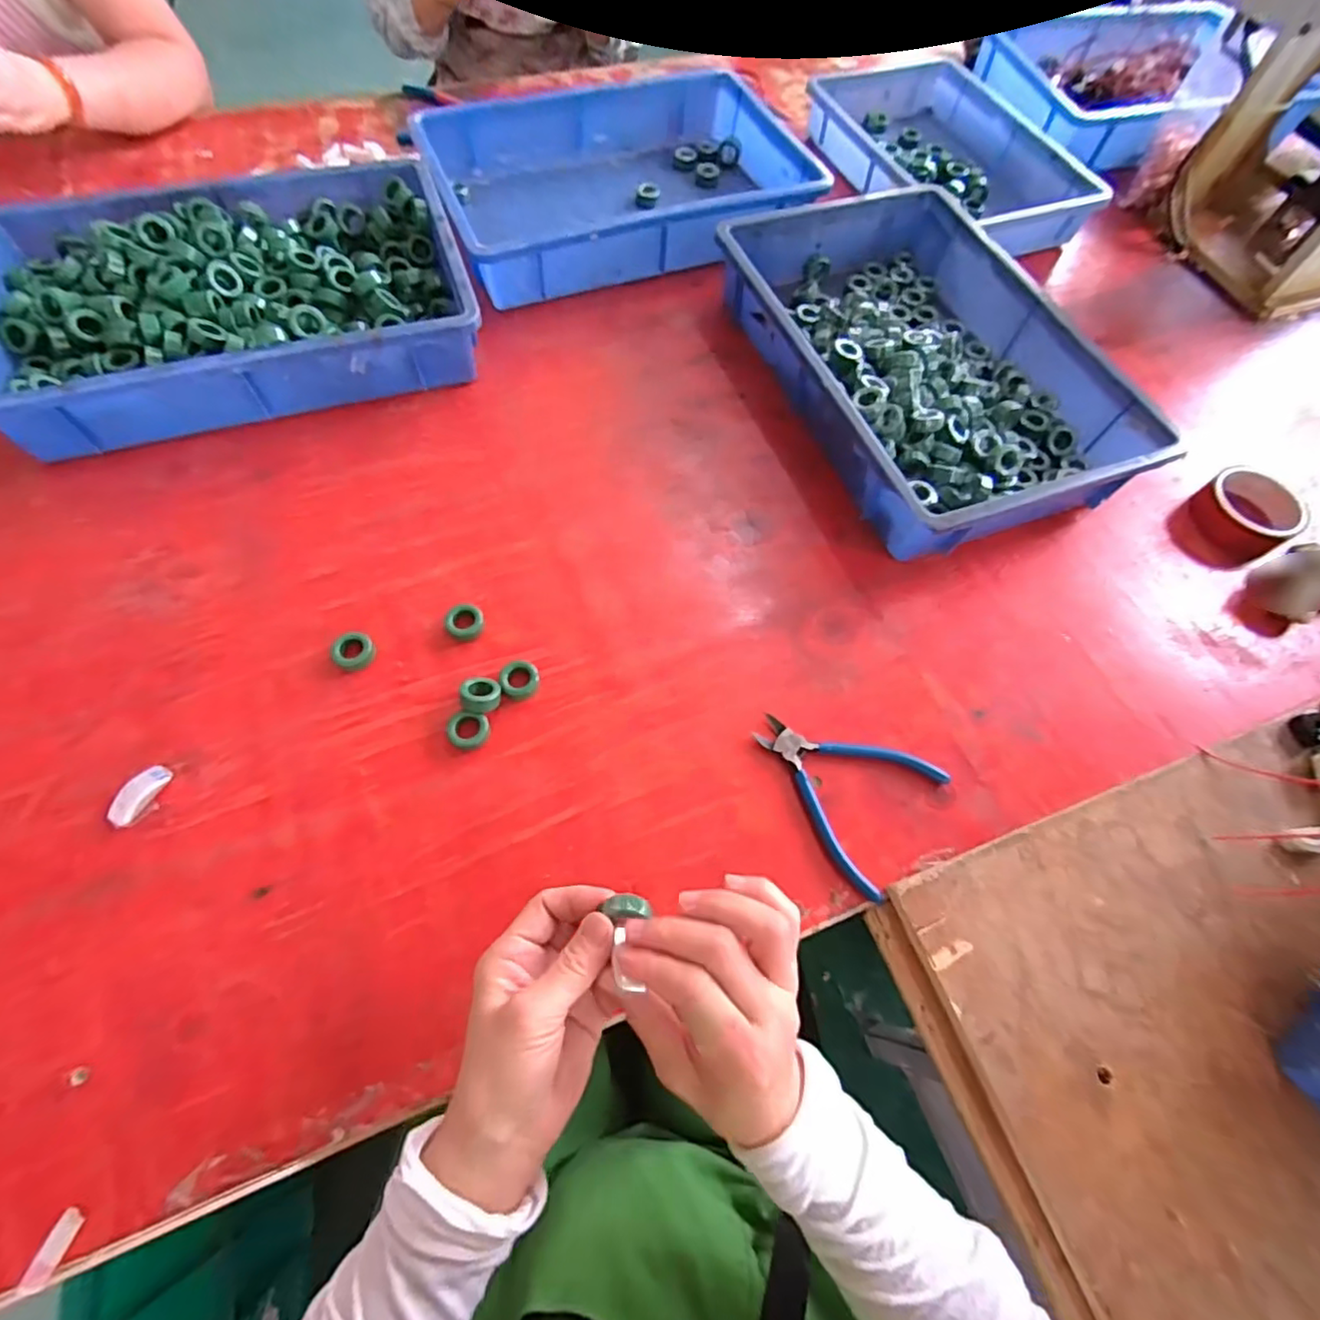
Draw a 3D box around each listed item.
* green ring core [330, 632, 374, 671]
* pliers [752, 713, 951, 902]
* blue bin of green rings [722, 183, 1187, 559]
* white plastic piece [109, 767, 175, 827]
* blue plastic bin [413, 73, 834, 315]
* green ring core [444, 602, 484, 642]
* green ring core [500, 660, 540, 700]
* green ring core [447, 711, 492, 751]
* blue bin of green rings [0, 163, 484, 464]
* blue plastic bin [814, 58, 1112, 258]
[{"bbox_3d":[-0.250,-0.007,0.500,0.033,0.013,0.031,1,63,-3],"label":"green ring core"},{"bbox_3d":[0.137,0.092,0.476,0.139,0.006,0.114,36,67,14],"label":"pliers"},{"bbox_3d":[0.270,-0.309,0.643,0.280,0.086,0.425,-18,66,-12],"label":"blue bin of green rings"},{"bbox_3d":[-0.376,0.097,0.444,0.018,0.011,0.044,25,64,9],"label":"white plastic piece"},{"bbox_3d":[-0.053,-0.587,0.769,0.435,0.081,0.301,-21,66,-14],"label":"blue plastic bin"},{"bbox_3d":[-0.164,-0.032,0.517,0.030,0.012,0.030,-2,63,-5],"label":"green ring core"},{"bbox_3d":[-0.112,0.016,0.495,0.029,0.009,0.031,1,63,-3],"label":"green ring core"},{"bbox_3d":[-0.147,0.055,0.475,0.030,0.010,0.027,13,63,3],"label":"green ring core"},{"bbox_3d":[-0.426,-0.369,0.629,0.432,0.081,0.301,-17,65,-12],"label":"blue bin of green rings"},{"bbox_3d":[0.377,-0.677,0.839,0.248,0.071,0.370,-19,67,-12],"label":"blue plastic bin"}]

